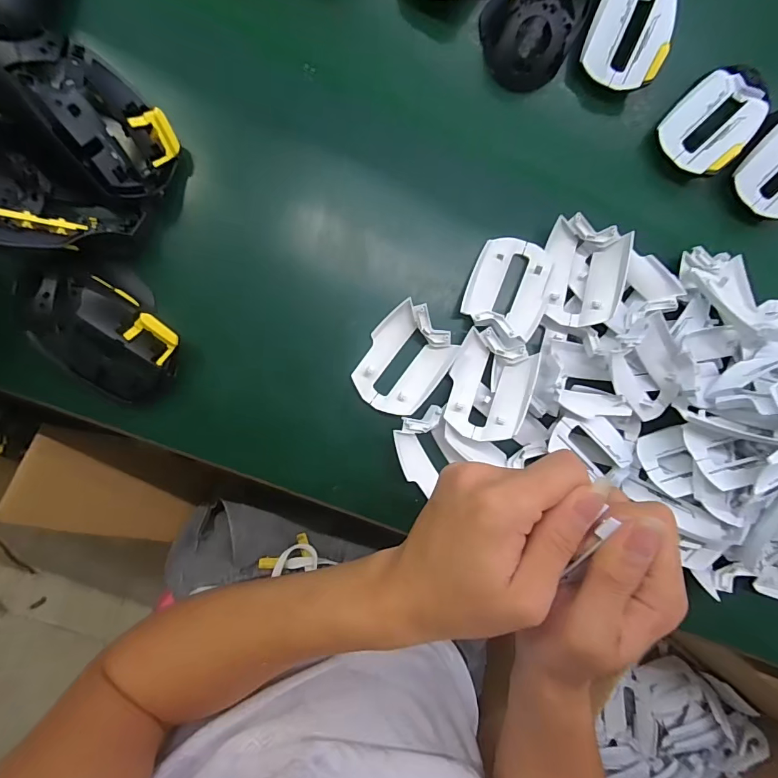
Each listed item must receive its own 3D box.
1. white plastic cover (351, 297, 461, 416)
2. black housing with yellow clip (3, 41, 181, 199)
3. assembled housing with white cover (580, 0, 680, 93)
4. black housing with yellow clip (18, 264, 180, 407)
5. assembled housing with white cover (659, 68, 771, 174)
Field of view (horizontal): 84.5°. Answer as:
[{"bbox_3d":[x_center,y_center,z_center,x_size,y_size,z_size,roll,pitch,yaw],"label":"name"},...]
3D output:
[{"bbox_3d":[0.011,-0.020,0.324,0.061,0.018,0.077,41,84,-7],"label":"white plastic cover"},{"bbox_3d":[-0.185,-0.167,0.272,0.090,0.033,0.063,50,58,-37],"label":"black housing with yellow clip"},{"bbox_3d":[0.195,-0.300,0.352,0.066,0.036,0.105,11,88,-9],"label":"assembled housing with white cover"},{"bbox_3d":[-0.188,-0.040,0.287,0.099,0.038,0.070,41,84,-7],"label":"black housing with yellow clip"},{"bbox_3d":[0.270,-0.222,0.361,0.087,0.040,0.064,-42,96,-7],"label":"assembled housing with white cover"}]

